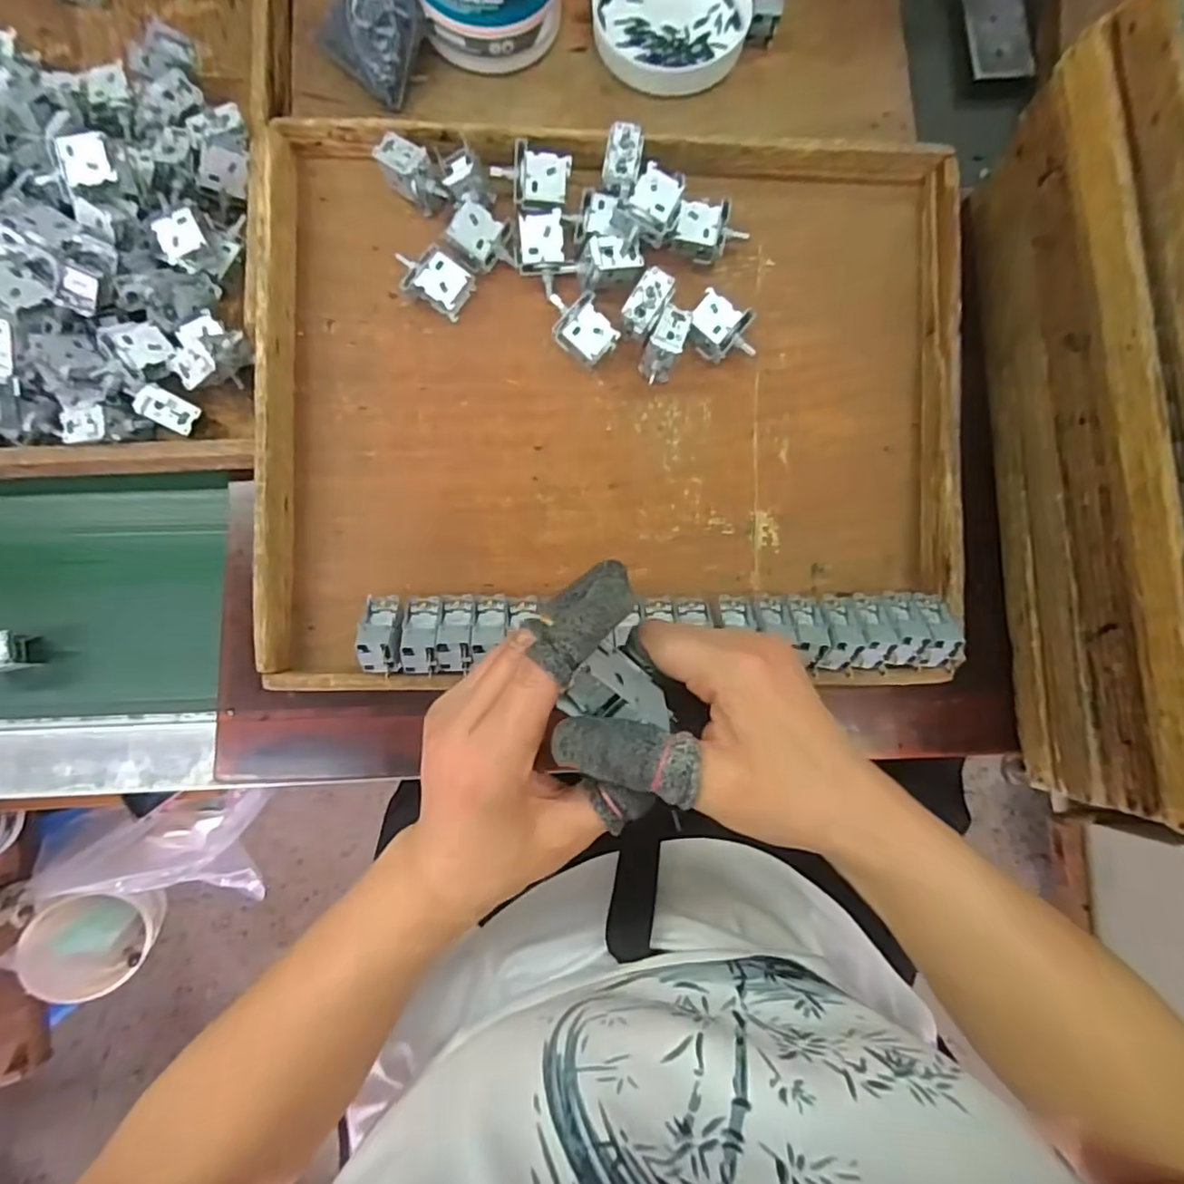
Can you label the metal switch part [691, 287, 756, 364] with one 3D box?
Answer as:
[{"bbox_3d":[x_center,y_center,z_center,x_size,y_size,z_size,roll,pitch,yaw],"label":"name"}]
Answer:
[{"bbox_3d":[0.097,-0.192,0.467,0.051,0.029,0.039,28,83,0],"label":"metal switch part"}]

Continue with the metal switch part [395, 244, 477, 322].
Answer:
[{"bbox_3d":[-0.117,-0.226,0.454,0.054,0.028,0.035,33,83,1],"label":"metal switch part"}]

